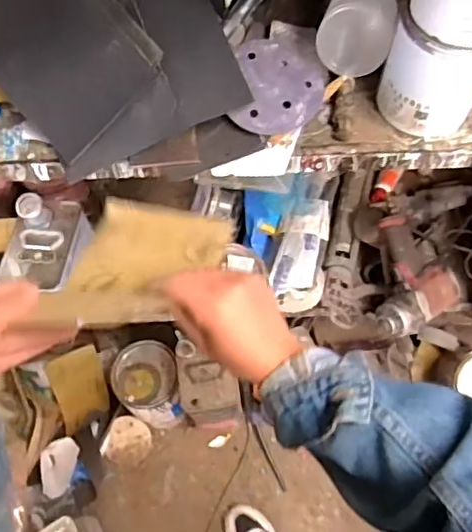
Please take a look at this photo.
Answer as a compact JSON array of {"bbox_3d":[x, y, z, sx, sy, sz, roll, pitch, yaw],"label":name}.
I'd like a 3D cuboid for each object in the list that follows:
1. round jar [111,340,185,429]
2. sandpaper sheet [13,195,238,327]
[{"bbox_3d":[-0.213,0.292,1.406,0.150,0.179,0.172,-9,66,-4],"label":"round jar"},{"bbox_3d":[-0.094,-0.004,0.529,0.143,0.061,0.198,10,50,12],"label":"sandpaper sheet"}]

